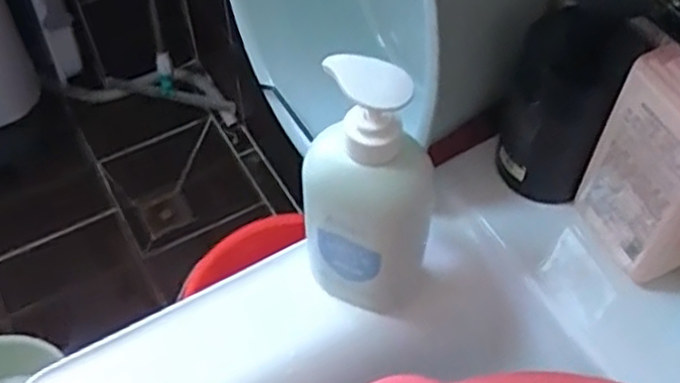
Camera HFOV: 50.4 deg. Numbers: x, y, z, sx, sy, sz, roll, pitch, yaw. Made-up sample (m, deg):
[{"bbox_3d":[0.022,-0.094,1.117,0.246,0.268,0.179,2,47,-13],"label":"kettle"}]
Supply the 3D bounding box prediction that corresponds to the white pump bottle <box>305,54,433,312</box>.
[{"bbox_3d":[0.015,0.005,0.487,0.092,0.204,0.056,26,58,17],"label":"white pump bottle"}]

